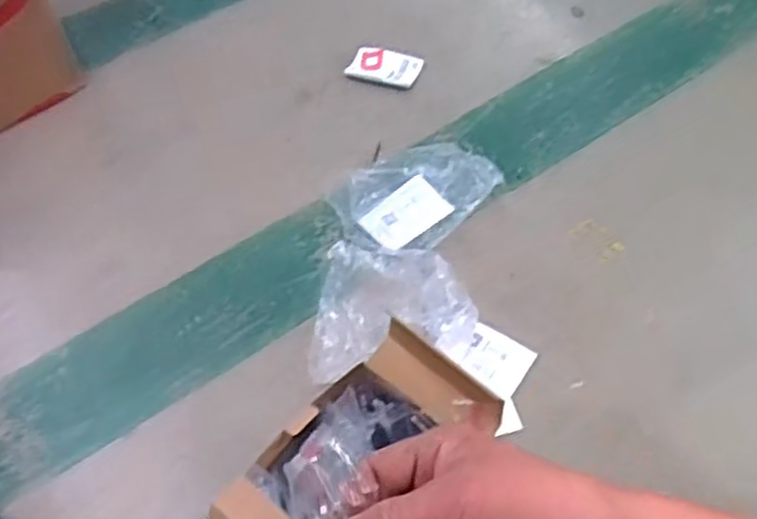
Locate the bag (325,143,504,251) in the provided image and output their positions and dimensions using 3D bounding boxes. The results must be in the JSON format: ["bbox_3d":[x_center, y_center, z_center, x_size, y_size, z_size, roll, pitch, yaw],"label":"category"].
[{"bbox_3d":[0.044,-0.081,0.989,0.205,0.038,0.149,-30,59,-16],"label":"bag"}]

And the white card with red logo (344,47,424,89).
[{"bbox_3d":[0.011,-0.296,1.164,0.109,0.009,0.065,18,59,15],"label":"white card with red logo"}]

